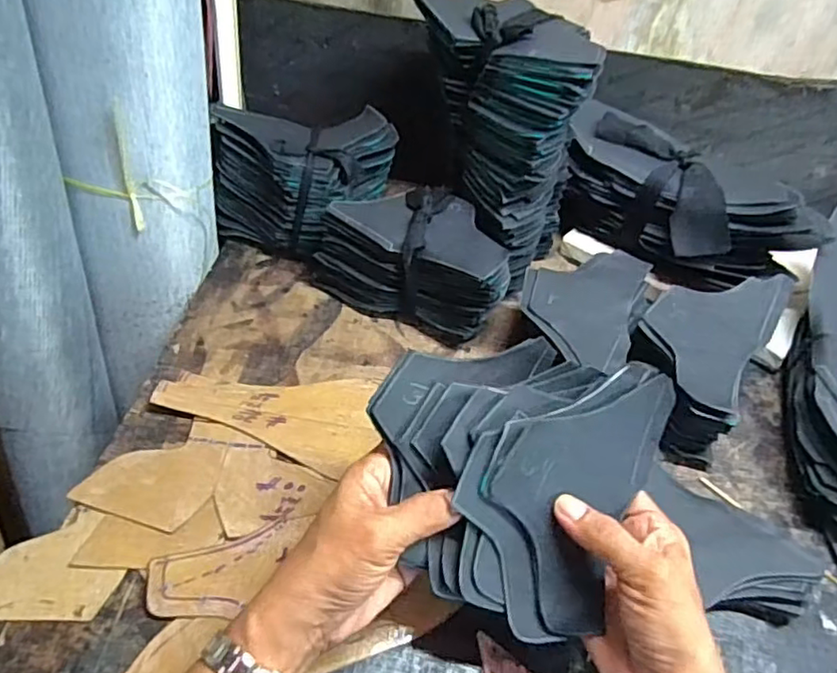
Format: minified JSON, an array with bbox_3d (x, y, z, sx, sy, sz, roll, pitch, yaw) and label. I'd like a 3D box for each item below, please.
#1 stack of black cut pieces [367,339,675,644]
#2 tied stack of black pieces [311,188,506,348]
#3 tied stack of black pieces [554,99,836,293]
[{"bbox_3d":[0.050,0.083,0.347,0.164,0.040,0.149,8,84,-5],"label":"stack of black cut pieces"},{"bbox_3d":[-0.001,-0.071,0.539,0.167,0.086,0.085,22,52,13],"label":"tied stack of black pieces"},{"bbox_3d":[0.225,-0.108,0.553,0.072,0.110,0.212,-33,60,-28],"label":"tied stack of black pieces"}]

